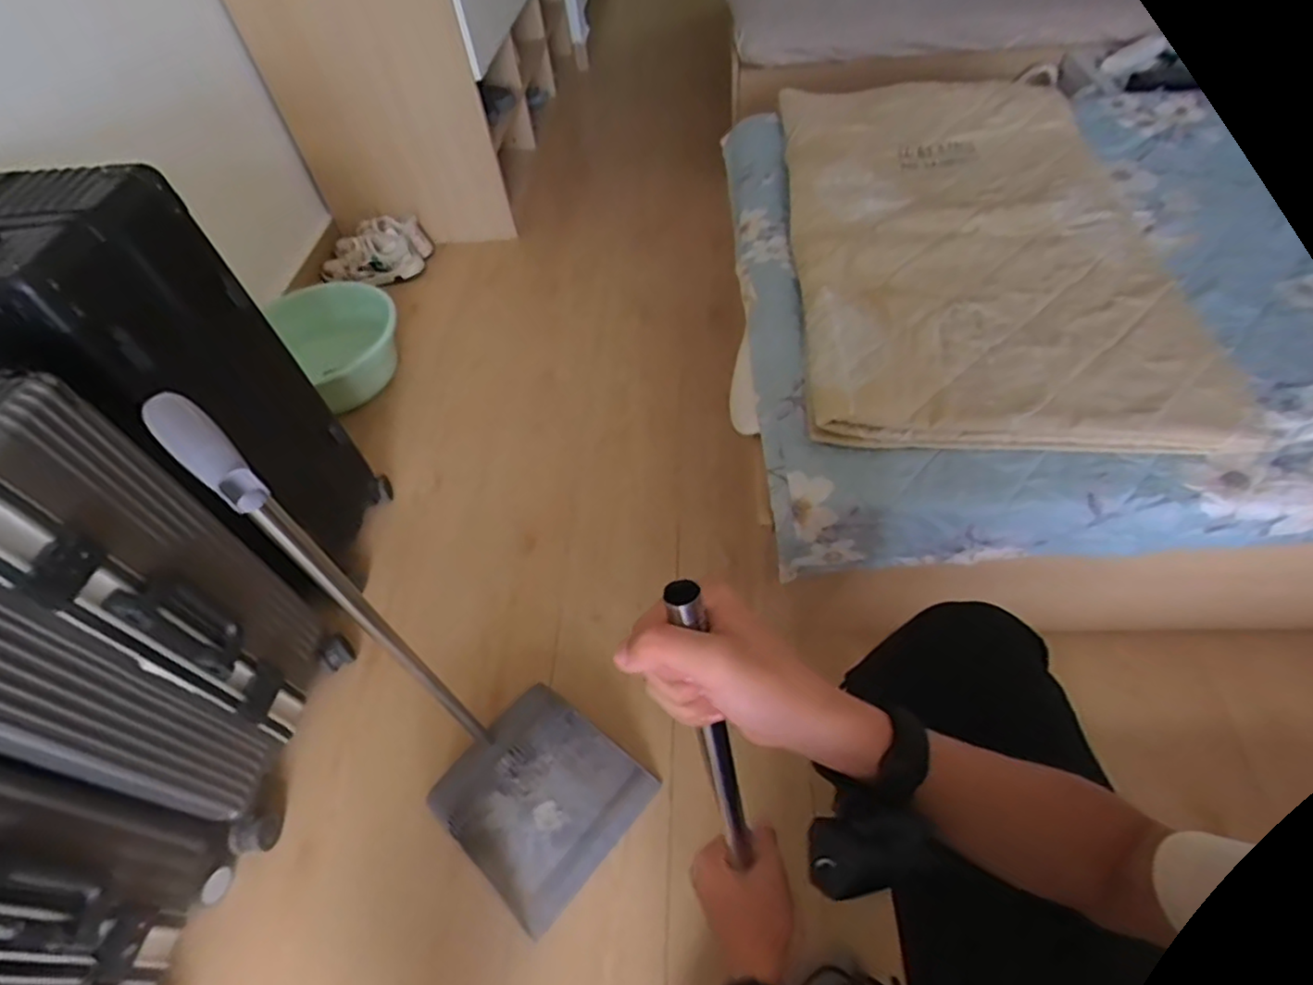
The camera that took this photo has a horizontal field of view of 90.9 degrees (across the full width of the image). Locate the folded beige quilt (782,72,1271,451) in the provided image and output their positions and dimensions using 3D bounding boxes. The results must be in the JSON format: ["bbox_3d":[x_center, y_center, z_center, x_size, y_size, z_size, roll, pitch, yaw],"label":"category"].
[{"bbox_3d":[0.523,-0.530,1.171,0.532,0.074,1.253,2,47,8],"label":"folded beige quilt"}]

